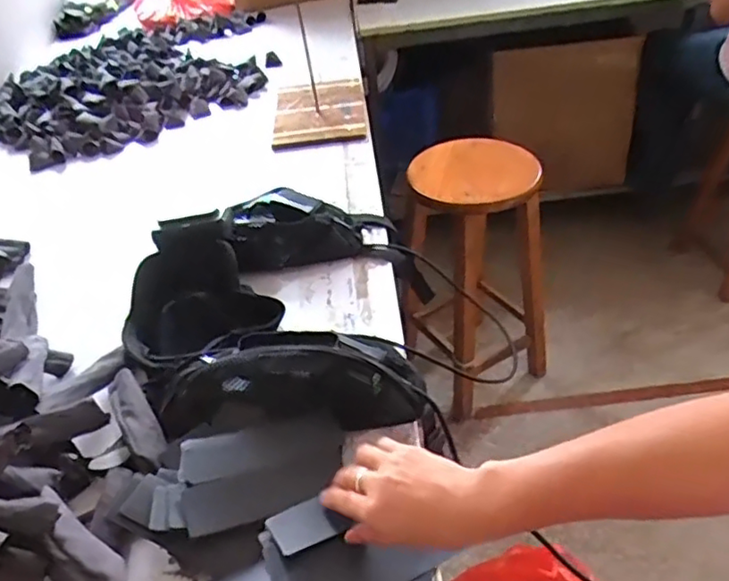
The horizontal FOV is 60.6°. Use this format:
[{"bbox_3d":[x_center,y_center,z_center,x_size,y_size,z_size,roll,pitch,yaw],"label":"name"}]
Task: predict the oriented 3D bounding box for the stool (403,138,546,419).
[{"bbox_3d":[0.273,-0.030,1.532,0.289,0.633,0.273,-26,43,-21],"label":"stool"}]

